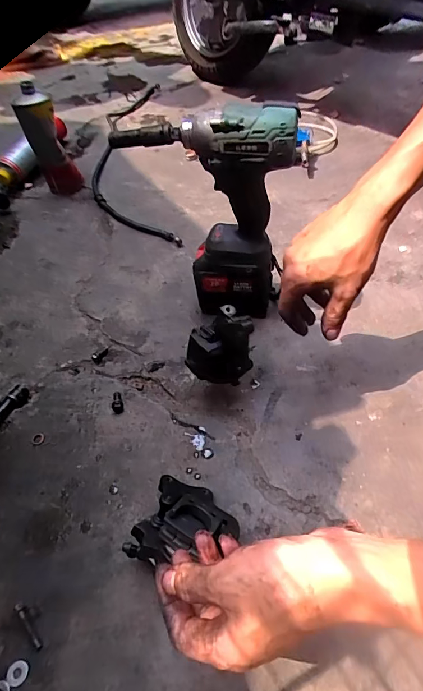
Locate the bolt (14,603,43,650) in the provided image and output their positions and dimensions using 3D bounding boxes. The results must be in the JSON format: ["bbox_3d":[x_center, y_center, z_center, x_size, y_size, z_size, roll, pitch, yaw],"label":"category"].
[{"bbox_3d":[-0.175,0.270,0.374,0.009,0.005,0.045,-34,68,-21],"label":"bolt"}]

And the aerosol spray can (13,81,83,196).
[{"bbox_3d":[-0.342,-0.427,0.829,0.083,0.202,0.059,-21,52,-12],"label":"aerosol spray can"}]

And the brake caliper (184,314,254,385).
[{"bbox_3d":[0.008,-0.003,0.468,0.079,0.076,0.070,5,53,7],"label":"brake caliper"}]

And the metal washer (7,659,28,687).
[{"bbox_3d":[-0.178,0.300,0.356,0.018,0.004,0.018,-3,51,3],"label":"metal washer"}]

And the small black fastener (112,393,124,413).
[{"bbox_3d":[-0.126,0.076,0.517,0.015,0.013,0.030,-20,52,-11],"label":"small black fastener"}]

